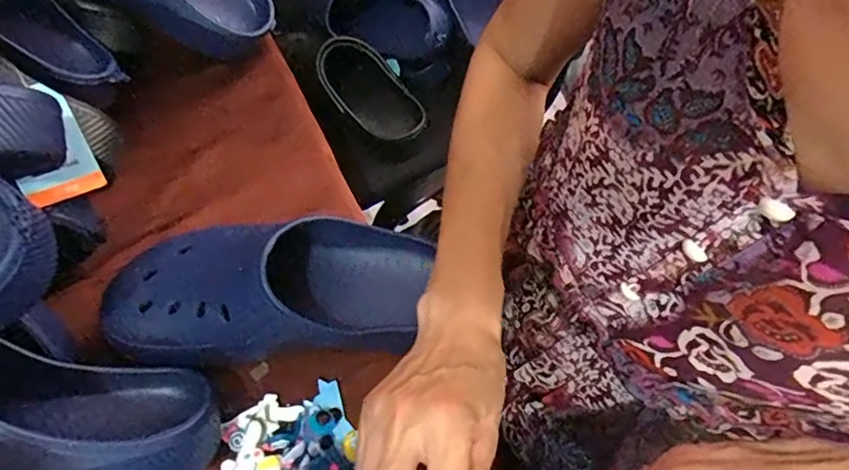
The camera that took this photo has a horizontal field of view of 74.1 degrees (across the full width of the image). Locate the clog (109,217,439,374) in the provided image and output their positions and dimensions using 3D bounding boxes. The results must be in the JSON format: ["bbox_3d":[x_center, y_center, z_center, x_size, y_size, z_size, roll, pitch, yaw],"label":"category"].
[{"bbox_3d":[-0.110,0.036,0.419,0.246,0.089,0.105,-3,61,-2],"label":"clog"}]

